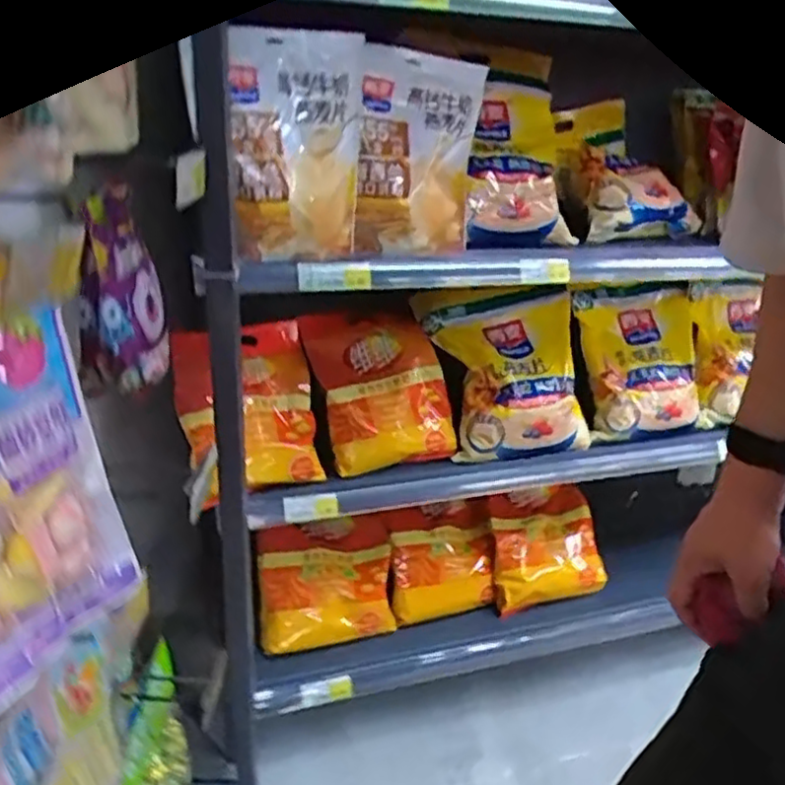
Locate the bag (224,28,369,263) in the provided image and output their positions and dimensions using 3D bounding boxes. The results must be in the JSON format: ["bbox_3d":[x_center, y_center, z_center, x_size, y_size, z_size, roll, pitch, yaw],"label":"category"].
[{"bbox_3d":[-0.130,-0.335,0.943,0.193,0.305,0.037,-2,2,-37],"label":"bag"}]

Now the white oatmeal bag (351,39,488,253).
[{"bbox_3d":[0.039,-0.360,1.049,0.204,0.297,0.037,0,4,-24],"label":"white oatmeal bag"}]

